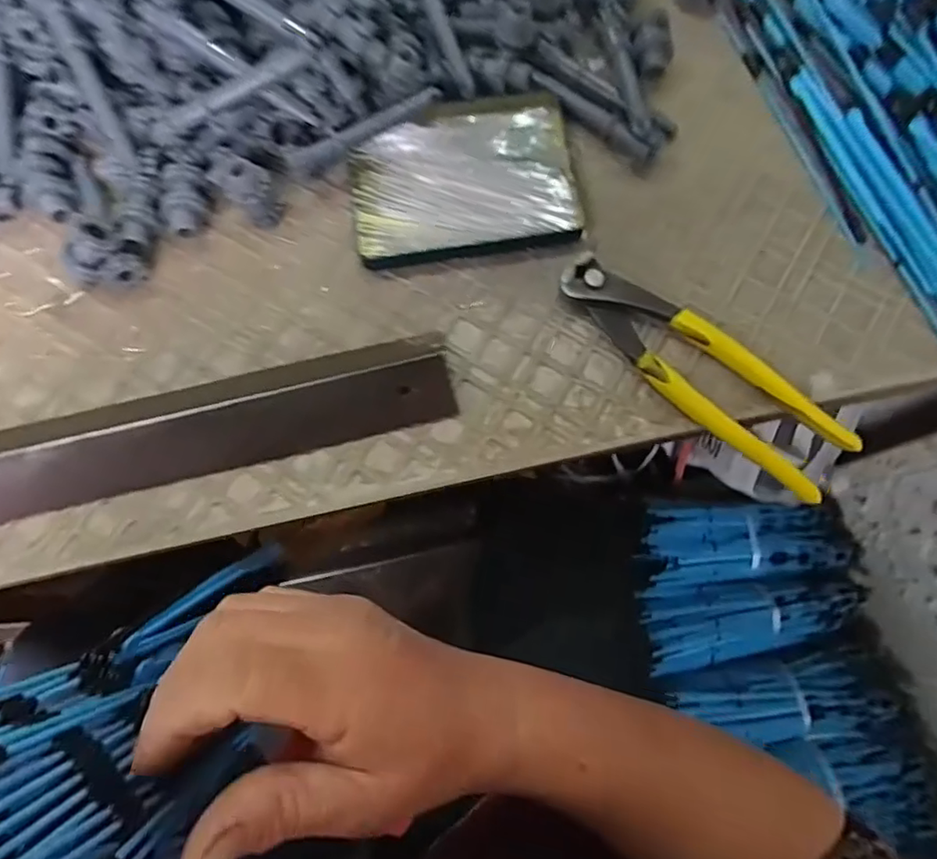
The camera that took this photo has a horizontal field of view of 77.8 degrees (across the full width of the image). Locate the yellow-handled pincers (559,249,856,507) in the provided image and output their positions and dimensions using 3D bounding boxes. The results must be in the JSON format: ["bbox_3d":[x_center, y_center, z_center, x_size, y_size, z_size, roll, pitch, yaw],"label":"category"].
[{"bbox_3d":[0.117,-0.034,0.296,0.047,0.024,0.162,-43,79,-10],"label":"yellow-handled pincers"}]

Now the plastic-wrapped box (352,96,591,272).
[{"bbox_3d":[-0.003,-0.142,0.331,0.126,0.010,0.092,-10,76,-2],"label":"plastic-wrapped box"}]

